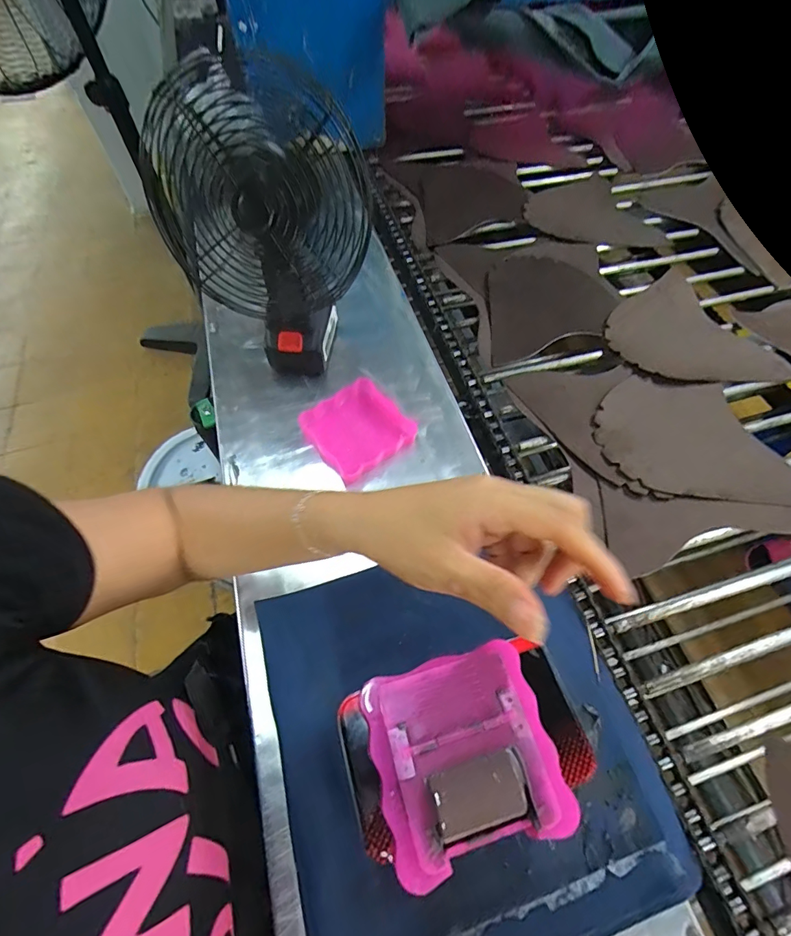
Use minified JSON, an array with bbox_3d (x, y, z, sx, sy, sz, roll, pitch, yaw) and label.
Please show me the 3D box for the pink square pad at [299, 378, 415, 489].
[{"bbox_3d":[-0.046,-0.049,0.539,0.113,0.012,0.109,-31,71,-5],"label":"pink square pad"}]

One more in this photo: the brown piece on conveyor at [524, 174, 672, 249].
[{"bbox_3d":[0.359,-0.489,0.842,0.237,0.020,0.224,-6,59,-5],"label":"brown piece on conveyor"}]

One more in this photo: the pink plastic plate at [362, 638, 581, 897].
[{"bbox_3d":[0.041,0.171,0.269,0.105,0.009,0.103,-13,60,-9],"label":"pink plastic plate"}]

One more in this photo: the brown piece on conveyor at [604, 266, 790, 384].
[{"bbox_3d":[0.421,-0.197,0.661,0.215,0.017,0.241,-19,61,-12],"label":"brown piece on conveyor"}]

